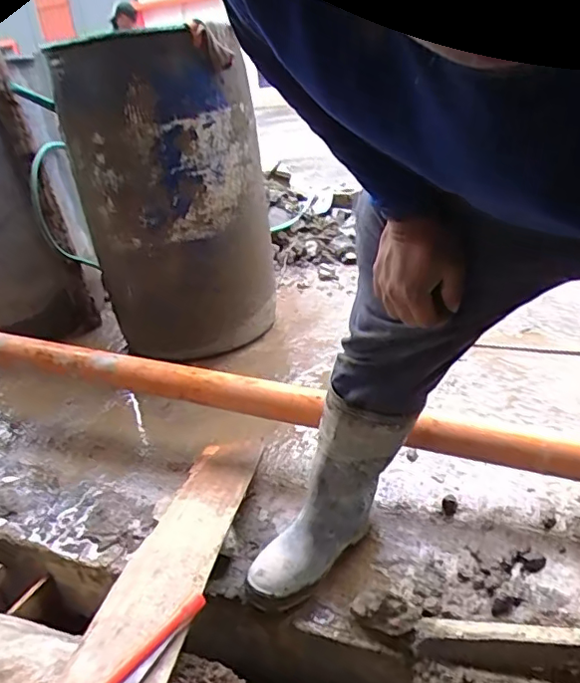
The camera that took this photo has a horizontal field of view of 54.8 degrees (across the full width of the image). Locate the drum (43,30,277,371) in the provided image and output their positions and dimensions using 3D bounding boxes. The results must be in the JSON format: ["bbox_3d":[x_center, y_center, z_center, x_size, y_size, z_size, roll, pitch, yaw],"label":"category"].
[{"bbox_3d":[-0.359,-0.443,1.750,0.459,0.898,0.466,21,37,41],"label":"drum"}]

